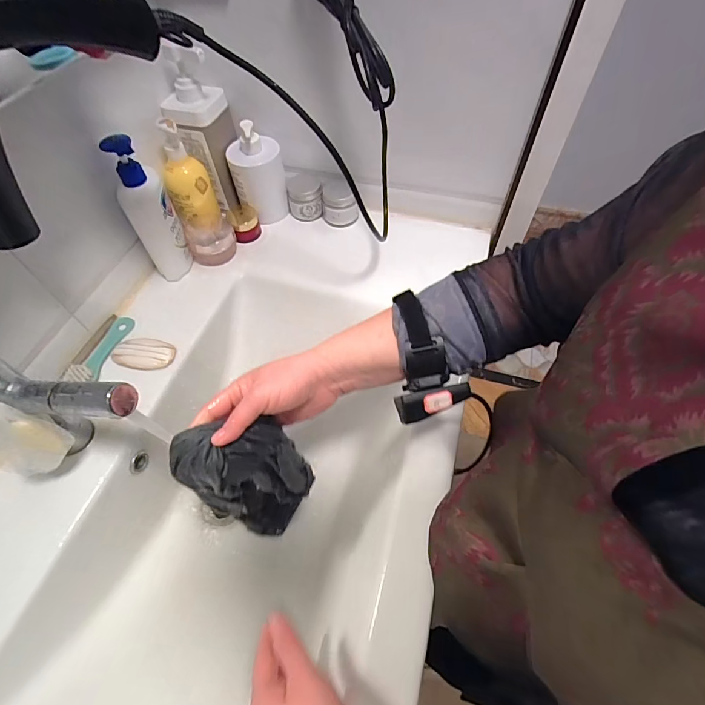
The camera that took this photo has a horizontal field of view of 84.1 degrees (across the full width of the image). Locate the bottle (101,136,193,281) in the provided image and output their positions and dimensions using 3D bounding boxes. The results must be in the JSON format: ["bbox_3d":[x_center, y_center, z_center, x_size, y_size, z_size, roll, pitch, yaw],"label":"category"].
[{"bbox_3d":[-0.281,-0.194,0.548,0.063,0.200,0.067,-28,61,-15],"label":"bottle"}]

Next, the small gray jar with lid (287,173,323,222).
[{"bbox_3d":[-0.080,-0.263,0.664,0.059,0.065,0.061,-4,57,-1],"label":"small gray jar with lid"}]

